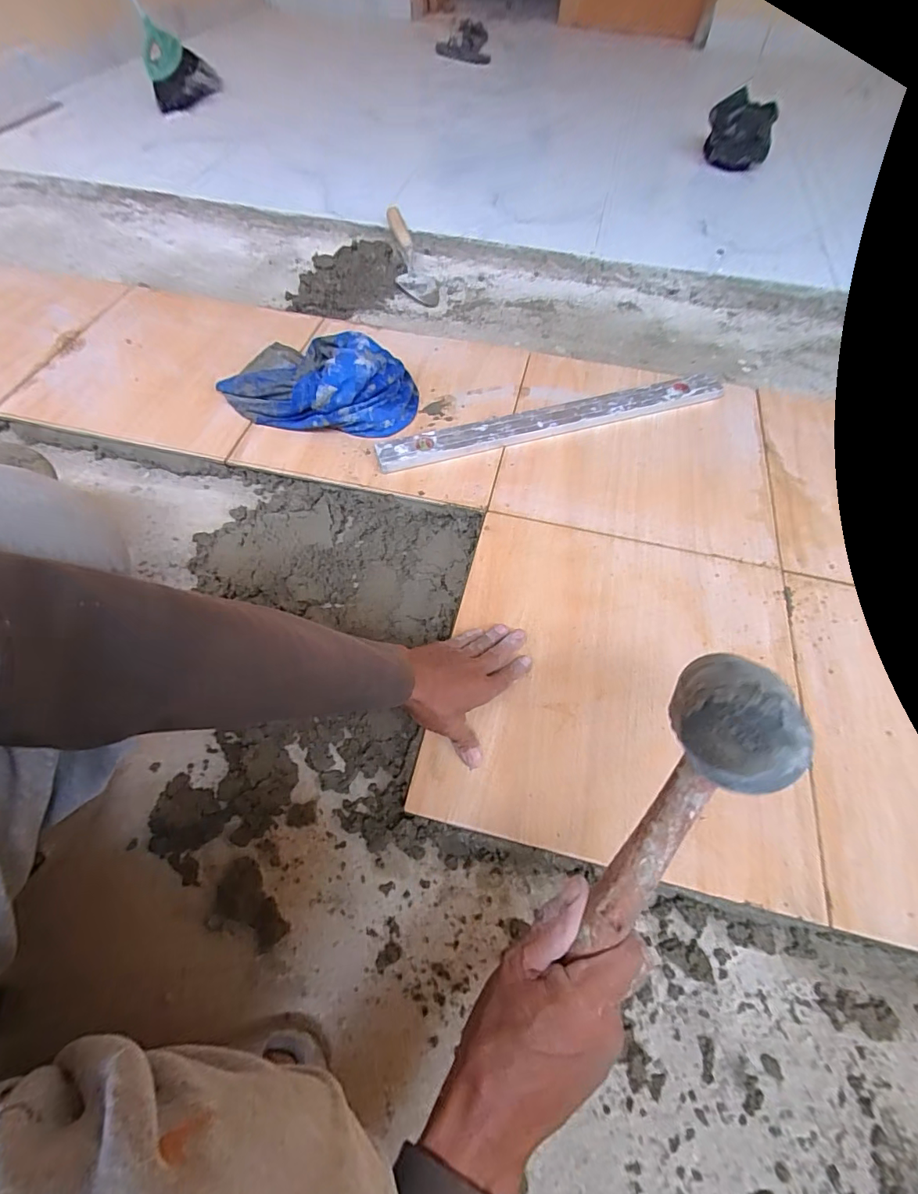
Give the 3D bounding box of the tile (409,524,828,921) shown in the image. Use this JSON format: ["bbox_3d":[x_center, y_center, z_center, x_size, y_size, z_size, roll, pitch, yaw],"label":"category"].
[{"bbox_3d":[0.185,0.089,0.540,0.388,0.011,0.392,13,59,5],"label":"tile"}]

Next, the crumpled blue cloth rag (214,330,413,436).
[{"bbox_3d":[-0.221,-0.356,0.749,0.310,0.085,0.197,20,60,9],"label":"crumpled blue cloth rag"}]

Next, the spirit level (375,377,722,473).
[{"bbox_3d":[0.159,-0.280,0.746,0.579,0.023,0.053,-14,61,-10],"label":"spirit level"}]

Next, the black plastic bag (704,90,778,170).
[{"bbox_3d":[0.718,-1.187,1.221,0.164,0.157,0.076,30,62,15],"label":"black plastic bag"}]

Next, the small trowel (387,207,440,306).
[{"bbox_3d":[-0.107,-0.732,1.028,0.085,0.051,0.281,-14,78,-11],"label":"small trowel"}]

